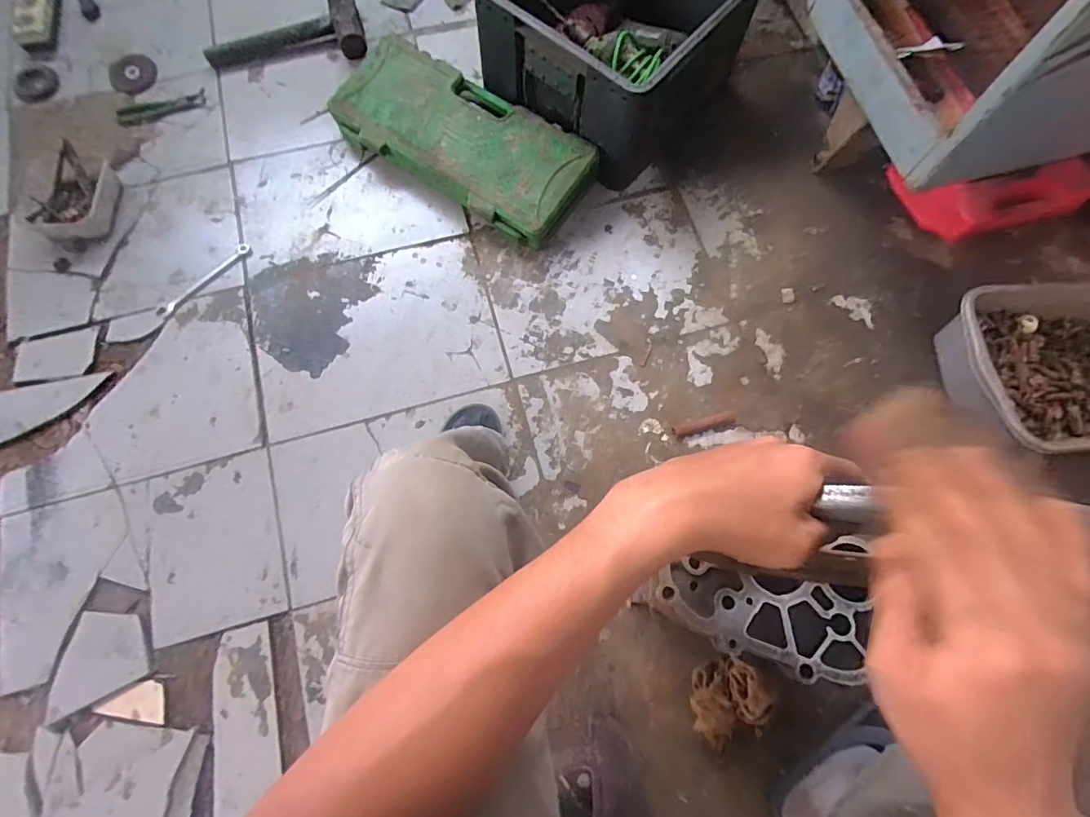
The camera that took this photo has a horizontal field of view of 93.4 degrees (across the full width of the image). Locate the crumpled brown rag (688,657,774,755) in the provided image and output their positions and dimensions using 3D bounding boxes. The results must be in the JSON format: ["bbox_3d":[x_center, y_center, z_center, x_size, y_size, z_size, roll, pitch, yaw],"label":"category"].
[{"bbox_3d":[0.244,0.392,0.683,0.083,0.075,0.111,35,75,9],"label":"crumpled brown rag"}]

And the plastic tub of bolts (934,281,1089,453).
[{"bbox_3d":[0.815,-0.062,0.820,0.350,0.129,0.272,-4,73,-3],"label":"plastic tub of bolts"}]

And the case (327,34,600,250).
[{"bbox_3d":[-0.154,-0.490,0.950,0.492,0.086,0.202,33,75,9],"label":"case"}]

